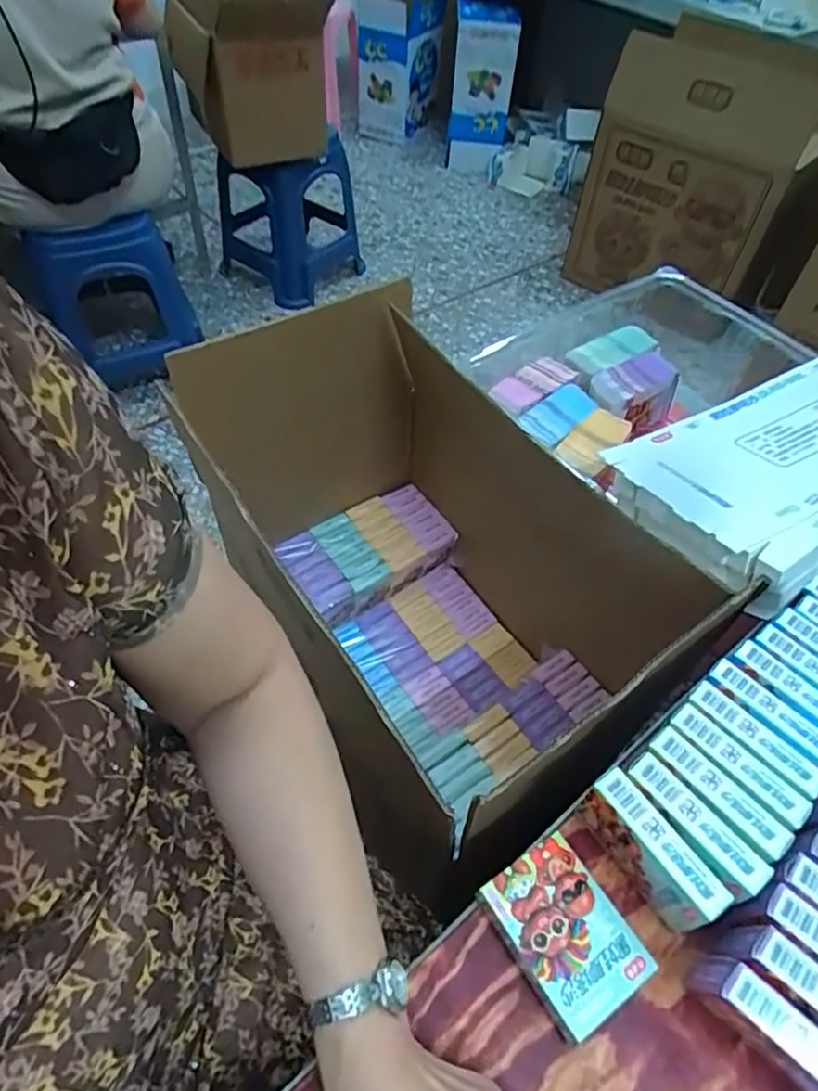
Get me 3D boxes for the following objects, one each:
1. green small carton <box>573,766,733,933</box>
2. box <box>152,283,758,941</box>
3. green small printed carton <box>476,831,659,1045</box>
[{"bbox_3d":[0.149,0.195,0.401,0.026,0.063,0.091,-30,60,-24],"label":"green small carton"},{"bbox_3d":[0.033,0.034,0.812,0.323,0.468,0.542,-22,56,-19],"label":"box"},{"bbox_3d":[0.095,0.239,0.393,0.067,0.027,0.091,-27,58,-22],"label":"green small printed carton"}]

